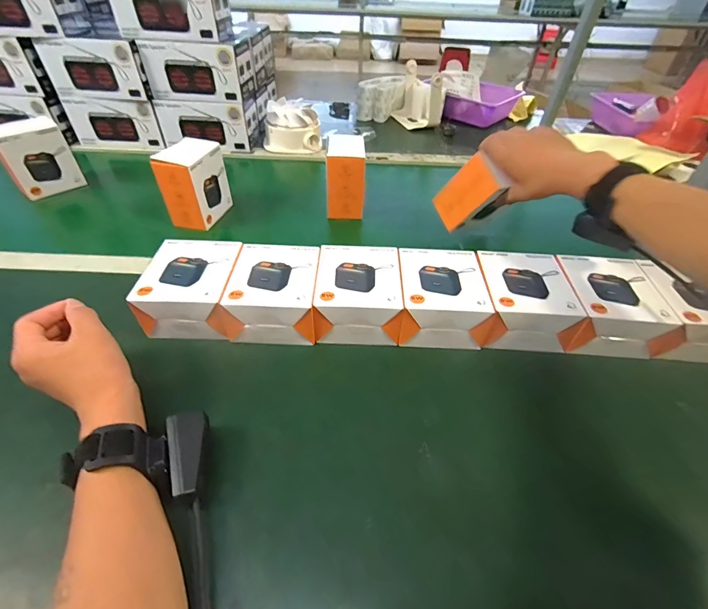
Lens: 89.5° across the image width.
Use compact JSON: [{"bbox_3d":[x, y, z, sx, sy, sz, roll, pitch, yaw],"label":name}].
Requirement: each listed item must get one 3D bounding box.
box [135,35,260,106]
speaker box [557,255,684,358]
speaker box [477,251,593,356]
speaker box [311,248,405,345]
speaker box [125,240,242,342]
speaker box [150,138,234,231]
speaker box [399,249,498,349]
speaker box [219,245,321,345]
[{"bbox_3d":[-0.322,-0.495,0.751,0.200,0.098,0.096,0,44,-2],"label":"box"},{"bbox_3d":[0.306,0.001,0.437,0.107,0.065,0.116,2,44,-1],"label":"speaker box"},{"bbox_3d":[0.205,-0.004,0.442,0.099,0.065,0.116,3,44,1],"label":"speaker box"},{"bbox_3d":[0.010,-0.012,0.441,0.108,0.063,0.113,2,44,0],"label":"speaker box"},{"bbox_3d":[-0.194,-0.020,0.437,0.098,0.063,0.110,2,44,-1],"label":"speaker box"},{"bbox_3d":[-0.267,-0.202,0.601,0.068,0.117,0.097,11,45,9],"label":"speaker box"},{"bbox_3d":[0.108,-0.008,0.439,0.106,0.063,0.113,2,44,0],"label":"speaker box"},{"bbox_3d":[-0.092,-0.013,0.437,0.102,0.063,0.117,1,44,-1],"label":"speaker box"}]

